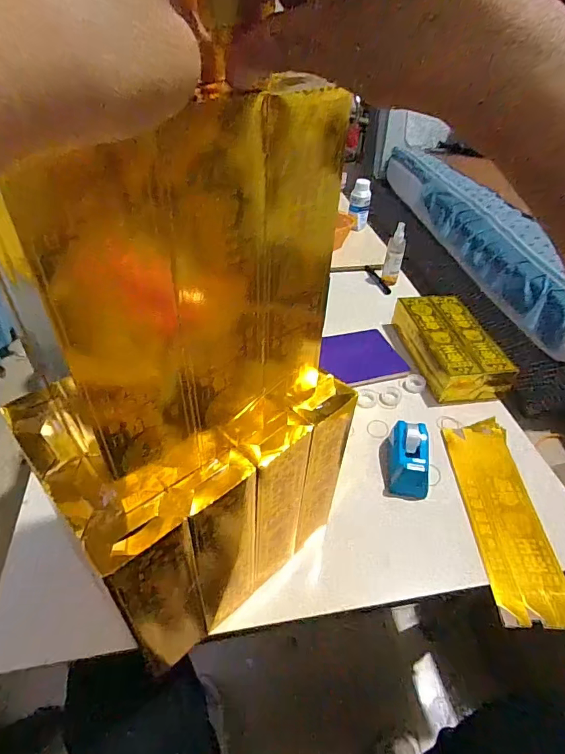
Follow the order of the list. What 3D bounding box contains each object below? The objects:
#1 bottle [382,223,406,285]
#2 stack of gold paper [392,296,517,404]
[{"bbox_3d":[0.271,-0.291,1.057,0.041,0.141,0.035,9,42,8],"label":"bottle"},{"bbox_3d":[0.328,-0.070,0.856,0.139,0.062,0.255,-6,42,-9],"label":"stack of gold paper"}]

